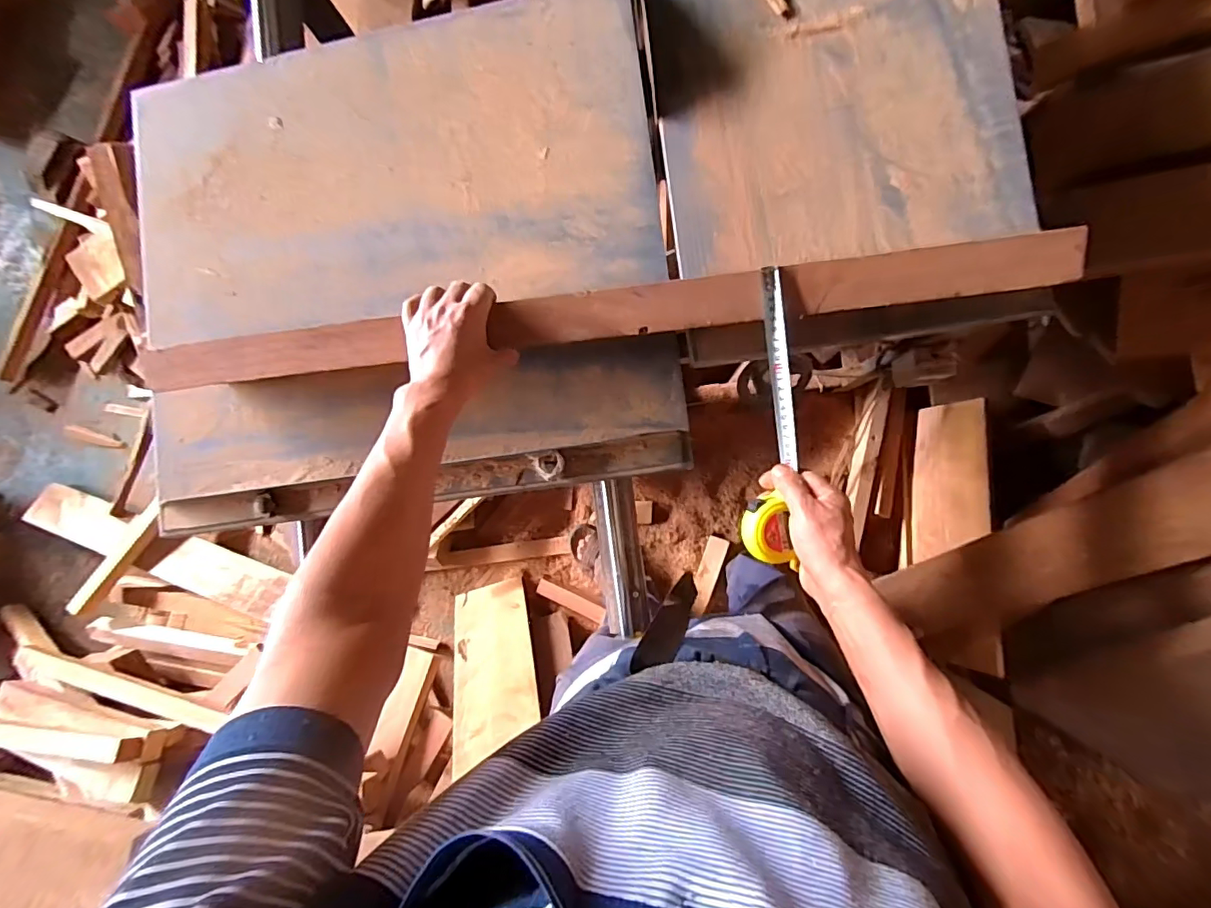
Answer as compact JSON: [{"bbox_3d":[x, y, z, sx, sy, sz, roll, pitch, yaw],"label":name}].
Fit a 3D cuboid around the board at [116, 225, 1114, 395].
[{"bbox_3d":[-0.036,-0.137,0.533,0.937,0.034,0.047,-5,87,6],"label":"board"}]

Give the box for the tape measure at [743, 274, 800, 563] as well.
[{"bbox_3d":[0.171,-0.033,0.531,0.052,0.032,0.289,1,94,7],"label":"tape measure"}]

